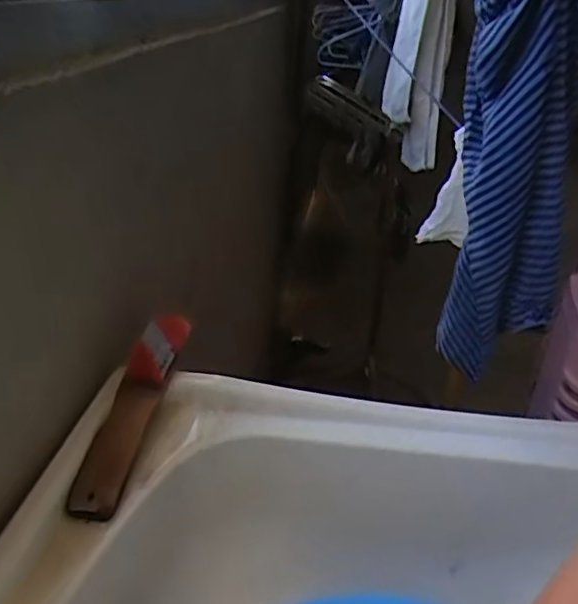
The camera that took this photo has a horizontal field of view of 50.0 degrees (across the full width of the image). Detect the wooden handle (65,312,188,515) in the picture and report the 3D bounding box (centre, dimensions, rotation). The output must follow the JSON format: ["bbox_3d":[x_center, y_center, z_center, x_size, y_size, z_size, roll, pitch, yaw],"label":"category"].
[{"bbox_3d":[-0.134,0.087,0.537,0.042,0.024,0.212,8,45,6],"label":"wooden handle"}]

